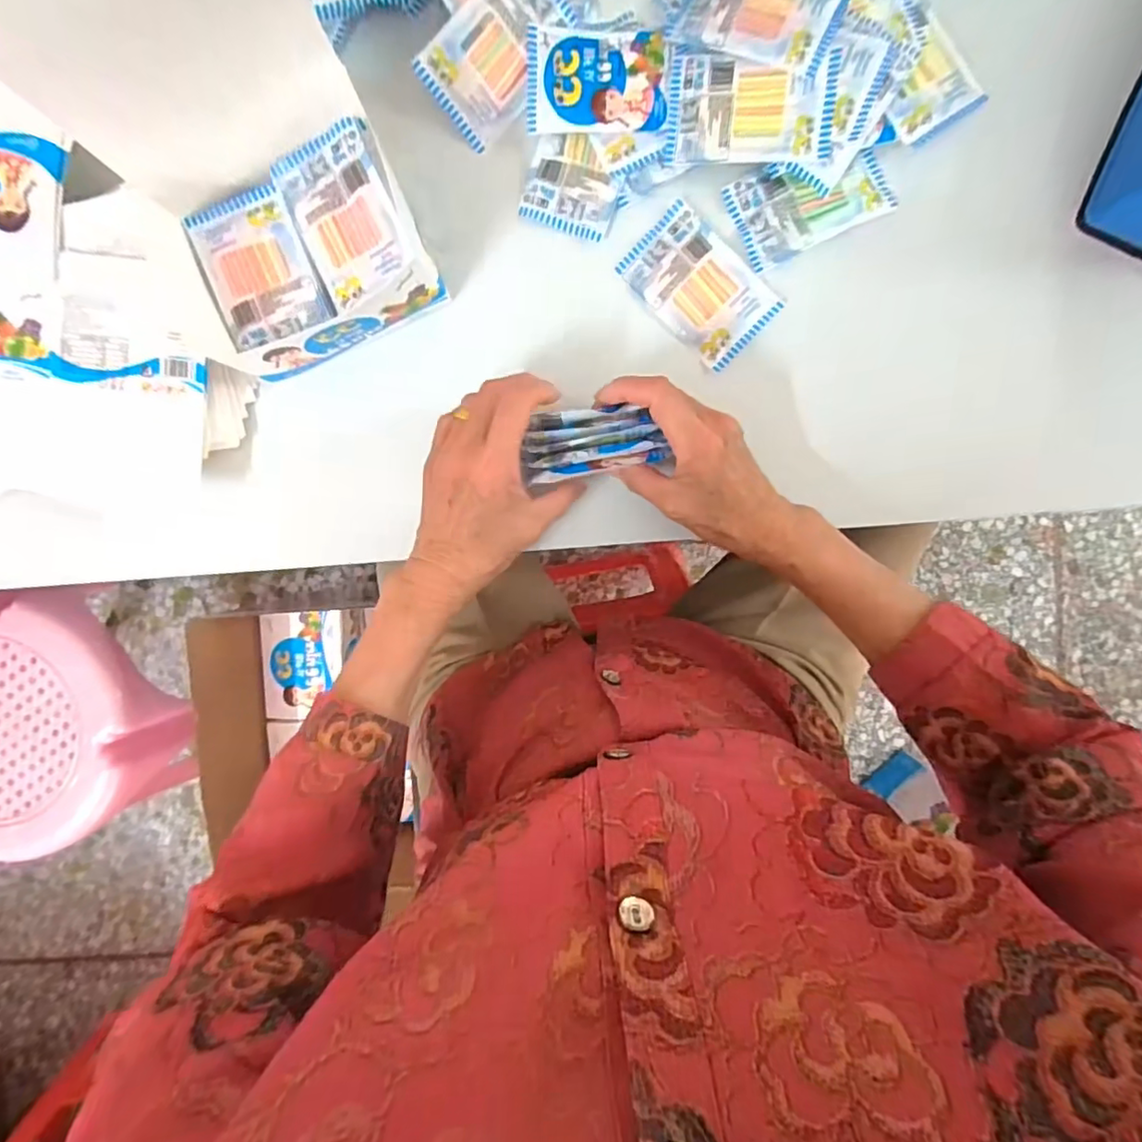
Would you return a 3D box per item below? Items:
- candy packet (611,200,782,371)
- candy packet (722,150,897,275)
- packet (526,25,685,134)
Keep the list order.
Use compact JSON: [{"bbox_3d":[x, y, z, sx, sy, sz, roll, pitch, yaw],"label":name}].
[{"bbox_3d":[0.089,-0.199,0.402,0.065,0.005,0.103,-44,92,4],"label":"candy packet"},{"bbox_3d":[0.160,-0.249,0.387,0.100,0.012,0.058,-22,93,3],"label":"candy packet"},{"bbox_3d":[0.019,-0.324,0.380,0.096,0.008,0.063,3,94,1],"label":"packet"}]

